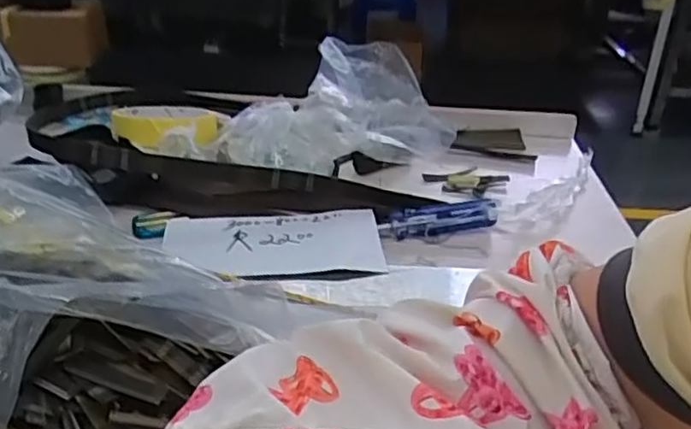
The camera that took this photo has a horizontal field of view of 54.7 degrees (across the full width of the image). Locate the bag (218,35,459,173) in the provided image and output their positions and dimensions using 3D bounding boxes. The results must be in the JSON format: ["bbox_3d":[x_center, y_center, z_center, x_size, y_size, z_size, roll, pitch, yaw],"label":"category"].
[{"bbox_3d":[-0.002,-0.095,0.603,0.198,0.100,0.114,5,30,4],"label":"bag"}]

